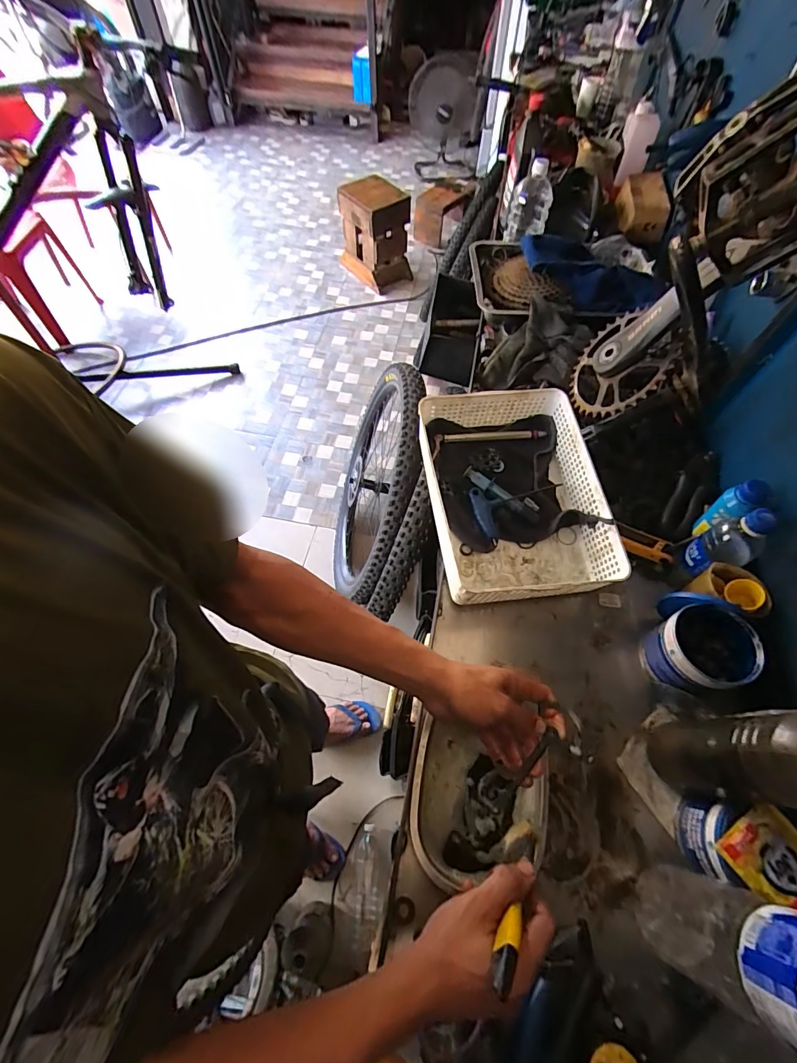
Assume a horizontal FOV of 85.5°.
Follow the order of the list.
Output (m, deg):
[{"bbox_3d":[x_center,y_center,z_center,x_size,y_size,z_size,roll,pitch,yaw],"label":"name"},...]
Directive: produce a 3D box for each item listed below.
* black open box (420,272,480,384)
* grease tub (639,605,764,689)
[{"bbox_3d":[0.156,-0.591,1.254,0.150,0.107,0.334,10,61,4],"label":"black open box"},{"bbox_3d":[0.393,0.153,0.561,0.109,0.092,0.098,-11,62,-7],"label":"grease tub"}]

